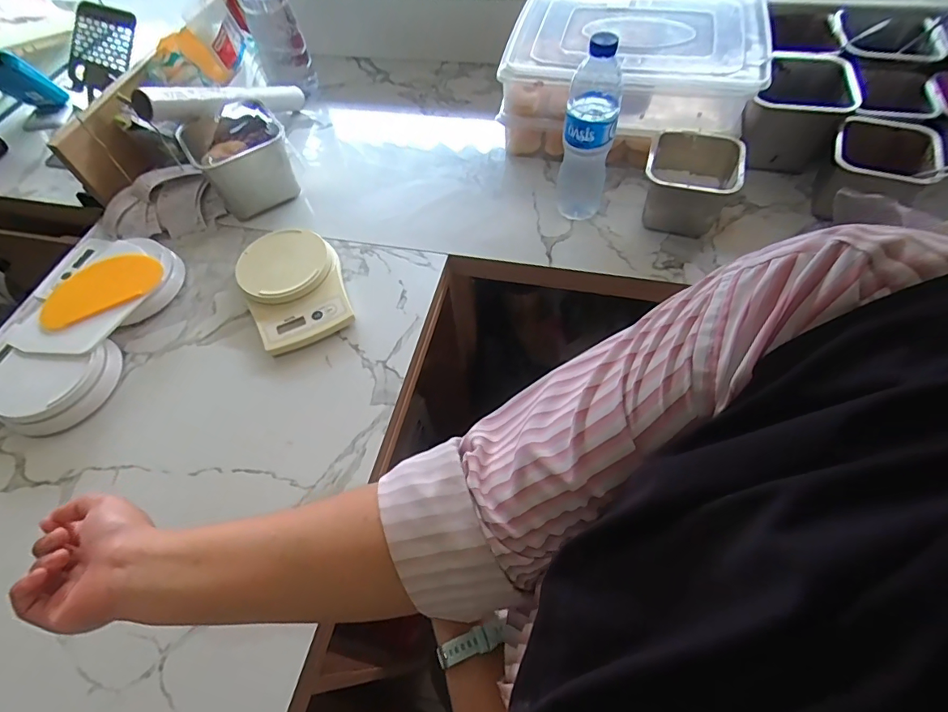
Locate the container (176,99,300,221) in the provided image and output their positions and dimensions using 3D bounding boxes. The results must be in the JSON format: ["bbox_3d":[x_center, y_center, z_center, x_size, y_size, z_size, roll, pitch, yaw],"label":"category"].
[{"bbox_3d":[-0.360,-0.303,0.738,0.128,0.113,0.128,-31,61,-16],"label":"container"}]

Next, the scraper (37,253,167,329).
[{"bbox_3d":[-0.507,-0.098,0.641,0.160,0.005,0.108,-26,55,-7],"label":"scraper"}]

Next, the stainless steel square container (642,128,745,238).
[{"bbox_3d":[0.296,-0.237,0.655,0.113,0.100,0.134,15,60,12],"label":"stainless steel square container"}]

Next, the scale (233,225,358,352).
[{"bbox_3d":[-0.247,-0.096,0.648,0.130,0.047,0.187,-27,60,-14],"label":"scale"}]

